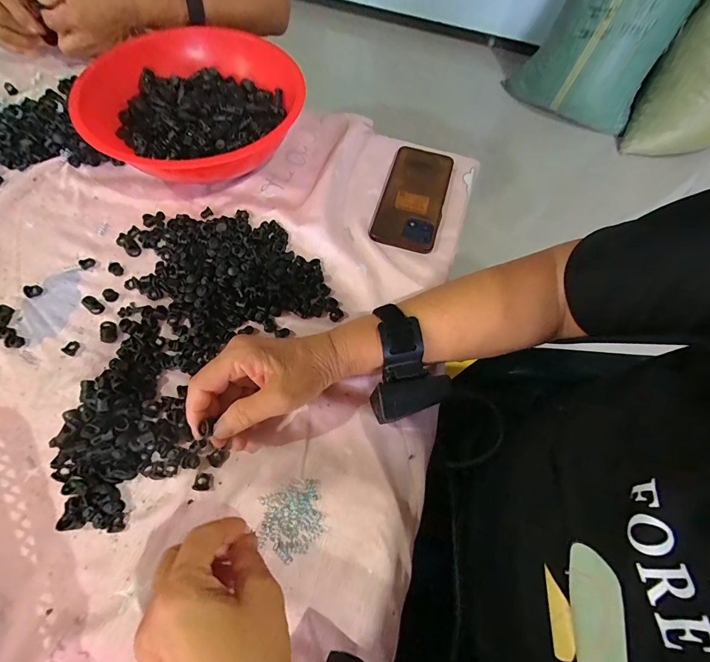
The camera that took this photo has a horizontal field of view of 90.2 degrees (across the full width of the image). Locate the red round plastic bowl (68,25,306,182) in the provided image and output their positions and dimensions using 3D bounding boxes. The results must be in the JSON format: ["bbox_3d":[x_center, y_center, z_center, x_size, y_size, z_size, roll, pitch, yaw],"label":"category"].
[{"bbox_3d":[-0.191,-0.265,0.437,0.246,0.076,0.223,-36,72,-17],"label":"red round plastic bowl"}]

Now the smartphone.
[{"bbox_3d":[0.075,-0.175,0.446,0.078,0.009,0.167,16,66,4],"label":"smartphone"}]

